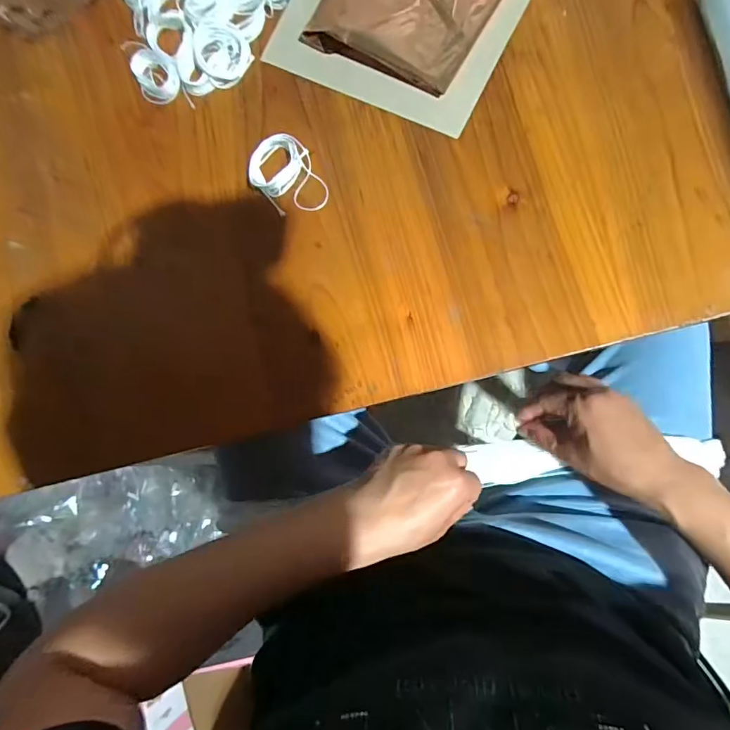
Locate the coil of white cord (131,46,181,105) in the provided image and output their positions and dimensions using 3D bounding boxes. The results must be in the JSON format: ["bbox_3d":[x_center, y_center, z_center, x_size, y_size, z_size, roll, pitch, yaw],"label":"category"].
[{"bbox_3d":[-0.158,-0.219,0.343,0.032,0.007,0.044,-41,82,4],"label":"coil of white cord"}]

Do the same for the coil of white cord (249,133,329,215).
[{"bbox_3d":[-0.055,-0.133,0.322,0.043,0.015,0.061,-44,82,3],"label":"coil of white cord"}]

